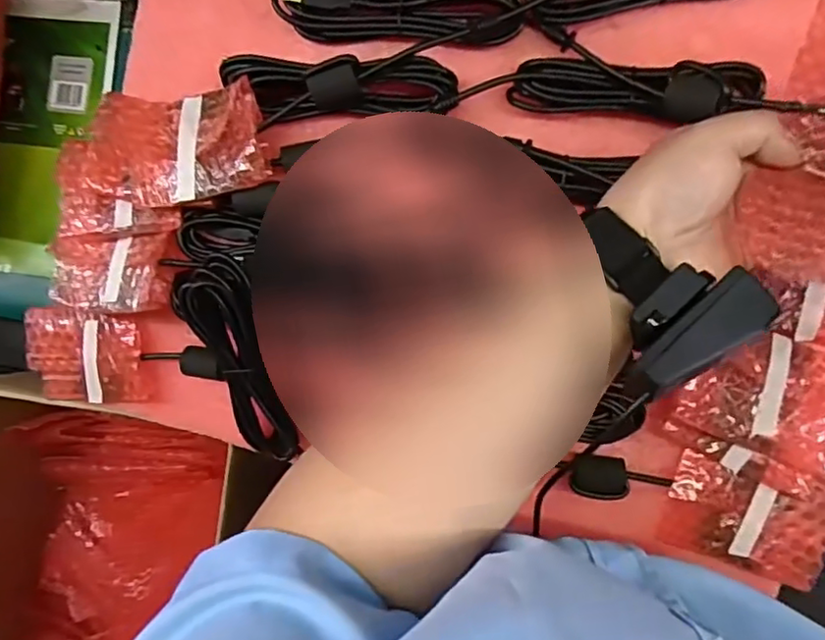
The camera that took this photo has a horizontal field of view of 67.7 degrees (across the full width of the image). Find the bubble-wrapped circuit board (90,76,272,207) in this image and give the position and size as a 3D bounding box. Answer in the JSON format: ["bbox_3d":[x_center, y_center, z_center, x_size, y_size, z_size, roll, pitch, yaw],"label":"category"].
[{"bbox_3d":[-0.150,-0.112,0.392,0.121,0.021,0.074,0,90,10],"label":"bubble-wrapped circuit board"}]

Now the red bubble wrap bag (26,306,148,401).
[{"bbox_3d":[-0.239,0.027,0.445,0.096,0.021,0.066,5,91,10],"label":"red bubble wrap bag"}]

